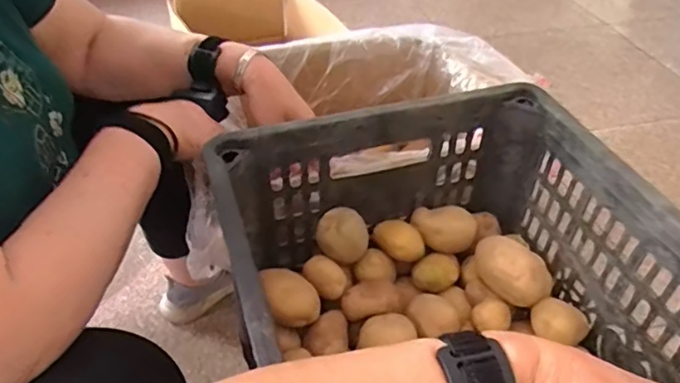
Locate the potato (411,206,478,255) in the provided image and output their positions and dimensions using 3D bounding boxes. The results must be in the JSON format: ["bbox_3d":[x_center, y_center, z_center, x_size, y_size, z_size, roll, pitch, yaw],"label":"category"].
[{"bbox_3d":[0.111,0.041,0.607,0.068,0.041,0.035,11,41,13],"label":"potato"}]

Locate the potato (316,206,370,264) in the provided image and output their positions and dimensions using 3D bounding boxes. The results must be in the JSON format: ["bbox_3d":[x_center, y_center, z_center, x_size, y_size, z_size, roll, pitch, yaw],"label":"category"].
[{"bbox_3d":[0.003,0.045,0.579,0.052,0.040,0.040,1,40,2],"label":"potato"}]

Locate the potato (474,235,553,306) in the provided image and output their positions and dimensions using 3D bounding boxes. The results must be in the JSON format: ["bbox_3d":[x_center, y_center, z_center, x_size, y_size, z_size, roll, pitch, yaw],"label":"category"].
[{"bbox_3d":[0.171,0.075,0.560,0.078,0.039,0.062,22,45,20],"label":"potato"}]

